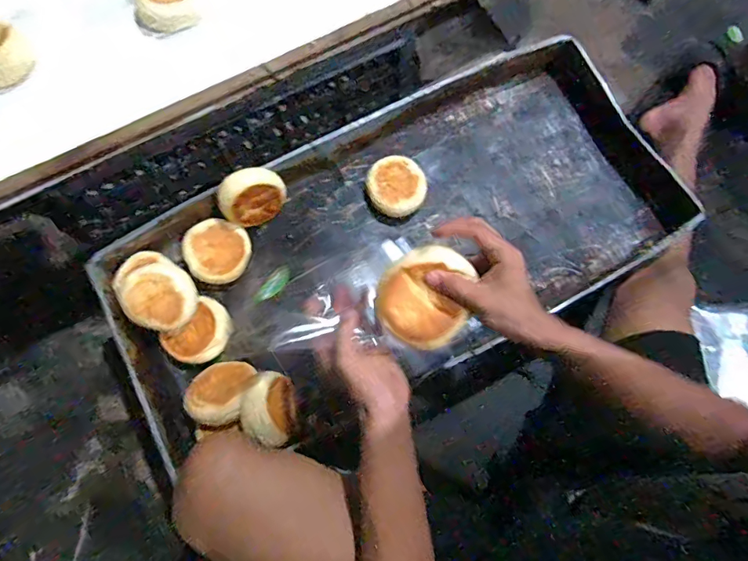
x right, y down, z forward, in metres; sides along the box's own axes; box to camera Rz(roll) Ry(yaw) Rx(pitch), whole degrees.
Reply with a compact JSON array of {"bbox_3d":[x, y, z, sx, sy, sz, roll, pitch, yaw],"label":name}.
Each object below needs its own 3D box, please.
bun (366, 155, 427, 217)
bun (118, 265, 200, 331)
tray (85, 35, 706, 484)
[{"bbox_3d":[0.036,-0.146,0.701,0.086,0.042,0.092,0,76,-1],"label":"bun"},{"bbox_3d":[-0.301,0.025,0.626,0.095,0.032,0.095,4,79,-19],"label":"bun"},{"bbox_3d":[0.039,-0.060,0.675,0.840,0.068,0.420,-29,78,-8],"label":"tray"}]

